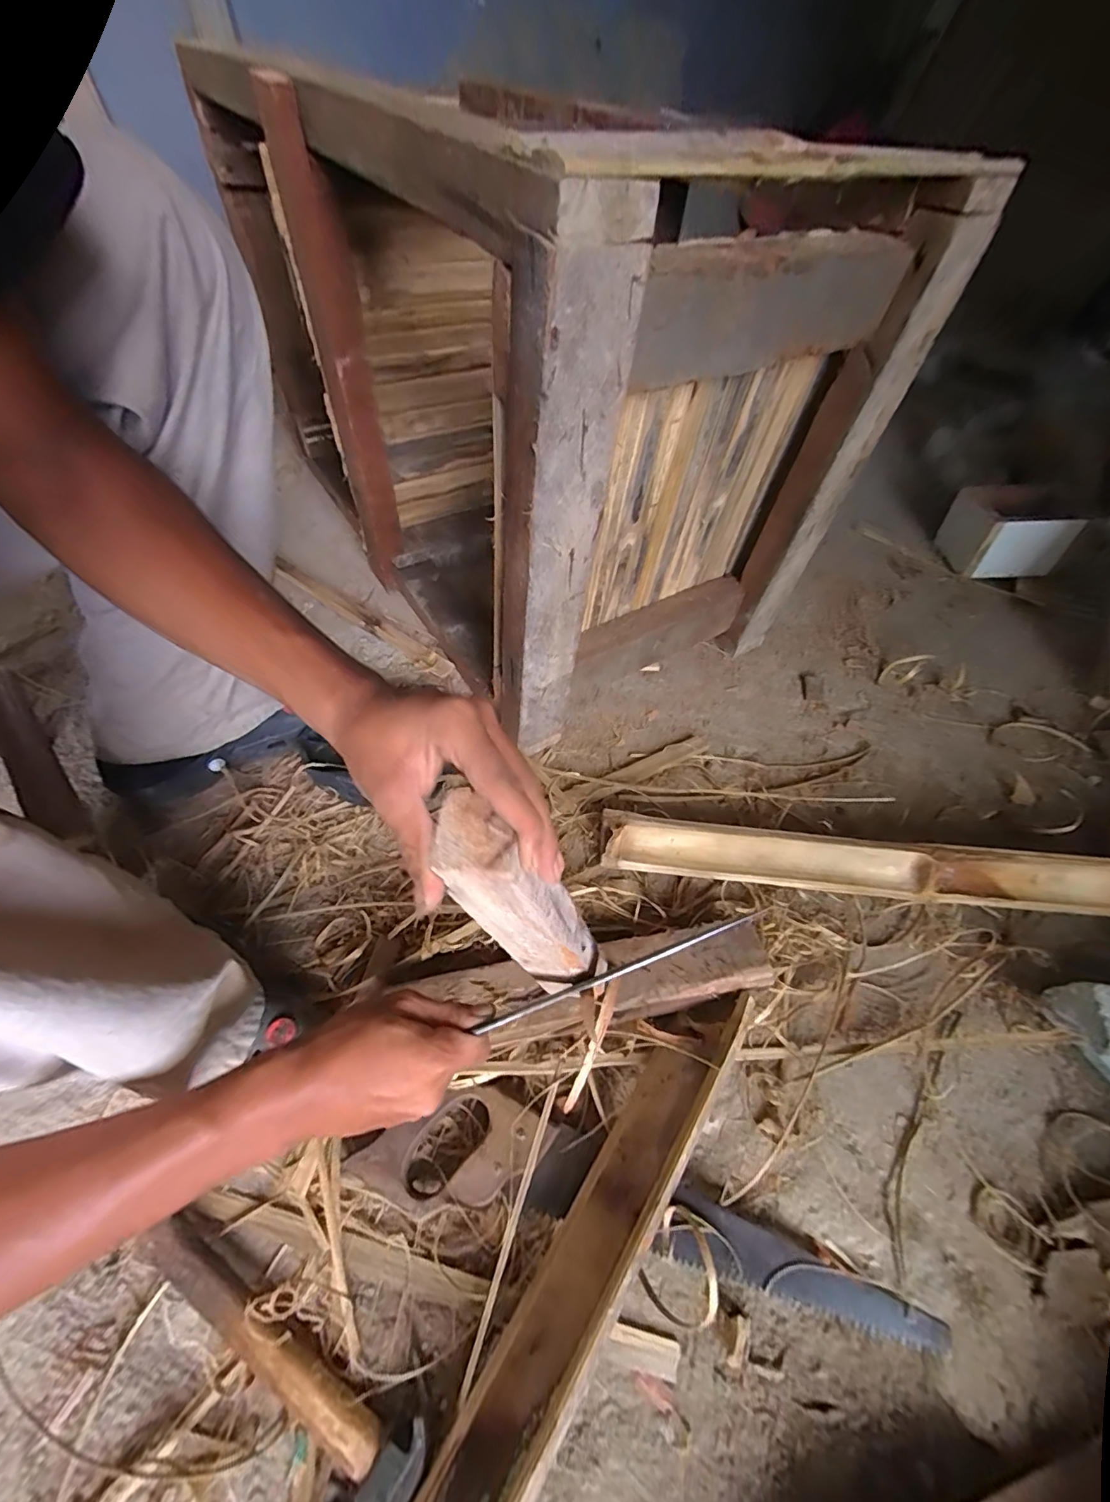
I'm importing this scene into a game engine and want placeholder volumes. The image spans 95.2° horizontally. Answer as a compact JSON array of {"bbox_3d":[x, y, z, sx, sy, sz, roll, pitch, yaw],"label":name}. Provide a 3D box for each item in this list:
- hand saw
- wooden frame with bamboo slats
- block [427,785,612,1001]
[{"bbox_3d":[0.055,0.335,0.383,0.422,0.025,0.080,12,54,3],"label":"hand saw"},{"bbox_3d":[0.023,-0.350,0.560,0.399,0.429,0.450,-29,62,-24],"label":"wooden frame with bamboo slats"},{"bbox_3d":[-0.010,0.107,0.315,0.048,0.211,0.039,8,53,27],"label":"block"}]

